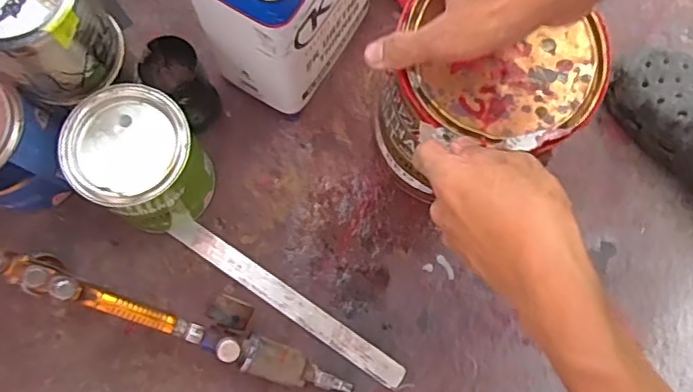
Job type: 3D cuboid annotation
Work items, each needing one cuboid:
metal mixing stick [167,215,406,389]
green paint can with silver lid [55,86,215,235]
[{"bbox_3d":[-0.062,0.107,0.603,0.277,0.011,0.025,34,80,6],"label":"metal mixing stick"},{"bbox_3d":[-0.189,-0.031,0.563,0.100,0.137,0.103,0,78,-1],"label":"green paint can with silver lid"}]

